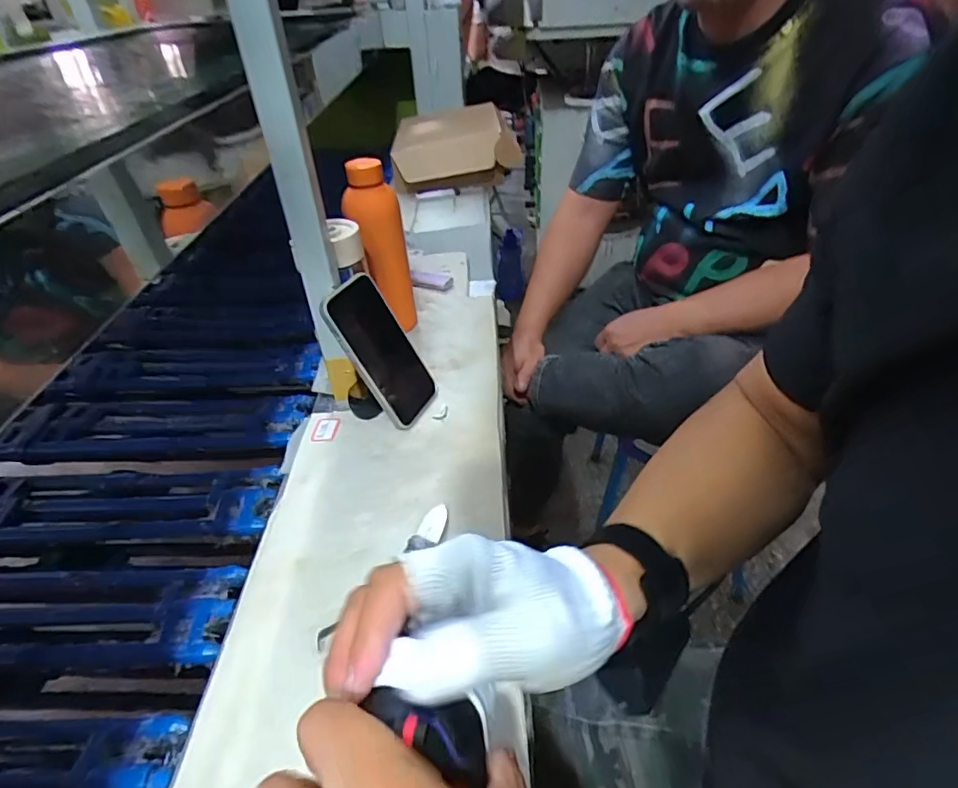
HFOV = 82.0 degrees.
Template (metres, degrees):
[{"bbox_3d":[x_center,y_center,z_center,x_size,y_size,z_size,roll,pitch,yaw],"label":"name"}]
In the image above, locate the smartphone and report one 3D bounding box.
[{"bbox_3d":[-0.103,-0.050,0.601,0.016,0.160,0.091,-9,32,39],"label":"smartphone"}]

